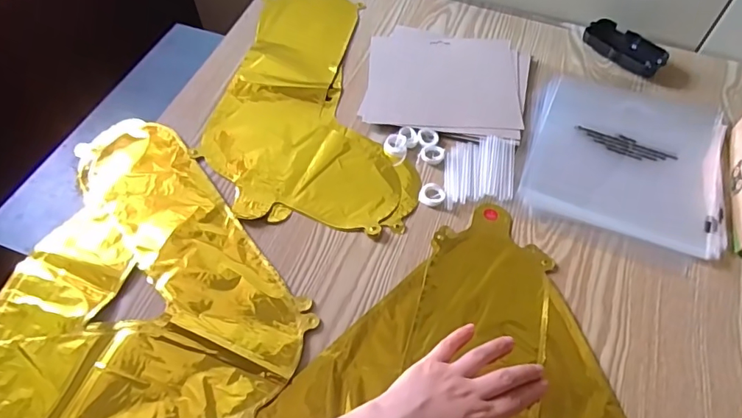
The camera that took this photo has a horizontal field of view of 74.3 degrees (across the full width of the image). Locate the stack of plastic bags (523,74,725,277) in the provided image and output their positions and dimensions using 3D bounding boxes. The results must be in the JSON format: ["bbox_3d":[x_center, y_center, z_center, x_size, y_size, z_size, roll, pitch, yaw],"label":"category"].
[{"bbox_3d":[0.295,-0.063,0.572,0.213,0.010,0.252,19,58,11],"label":"stack of plastic bags"}]

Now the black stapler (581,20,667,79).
[{"bbox_3d":[0.345,-0.220,0.668,0.107,0.024,0.053,37,63,21],"label":"black stapler"}]

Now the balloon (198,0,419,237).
[{"bbox_3d":[-0.080,-0.149,0.628,0.229,0.008,0.409,-2,56,-3],"label":"balloon"}]

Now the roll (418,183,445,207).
[{"bbox_3d":[0.067,-0.016,0.537,0.029,0.007,0.027,0,56,-1],"label":"roll"}]

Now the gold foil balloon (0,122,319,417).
[{"bbox_3d":[-0.239,0.045,0.491,0.322,0.010,0.350,-5,56,-5],"label":"gold foil balloon"}]

